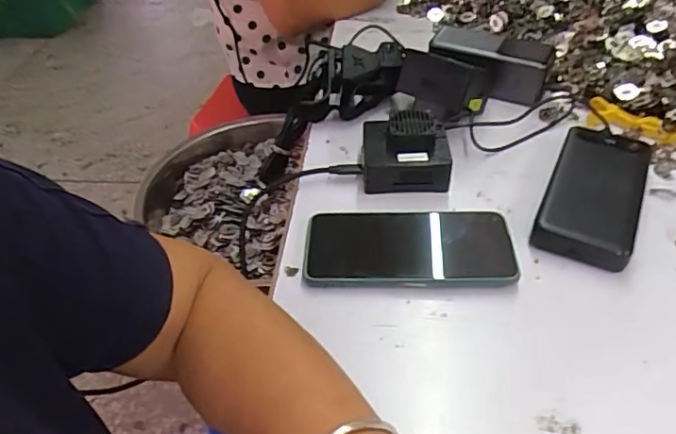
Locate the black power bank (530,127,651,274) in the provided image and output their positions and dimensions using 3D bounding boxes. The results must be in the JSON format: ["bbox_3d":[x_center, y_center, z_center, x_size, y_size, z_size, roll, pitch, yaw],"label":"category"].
[{"bbox_3d":[0.218,-0.024,0.460,0.070,0.025,0.159,19,47,20],"label":"black power bank"}]

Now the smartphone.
[{"bbox_3d":[0.056,0.025,0.431,0.161,0.013,0.078,-1,43,0],"label":"smartphone"}]

